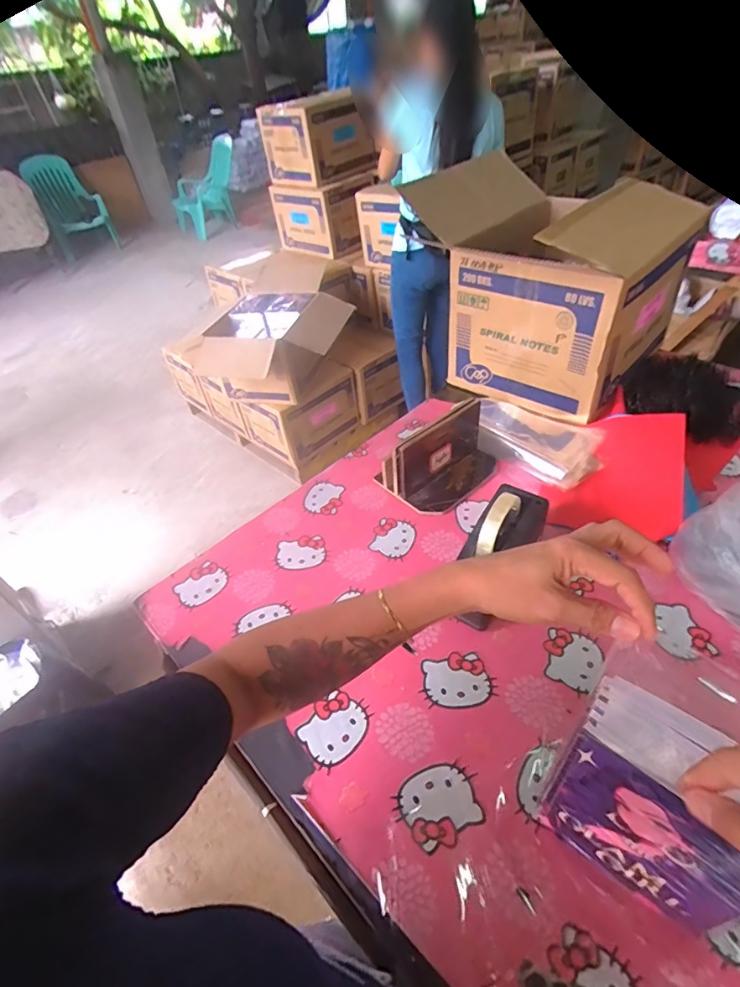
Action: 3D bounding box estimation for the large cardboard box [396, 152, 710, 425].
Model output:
[{"bbox_3d":[0.423,-0.416,1.003,0.338,0.322,0.397,31,54,33],"label":"large cardboard box"}]

